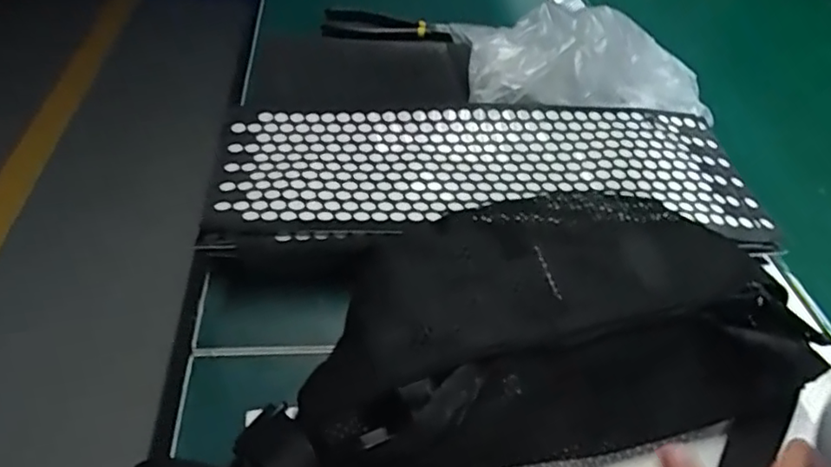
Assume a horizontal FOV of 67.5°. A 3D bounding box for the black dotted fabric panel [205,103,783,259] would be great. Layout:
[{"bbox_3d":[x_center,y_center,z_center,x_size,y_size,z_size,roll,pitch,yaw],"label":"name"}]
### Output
[{"bbox_3d":[0.056,-0.047,0.449,0.383,0.015,0.134,1,49,-6],"label":"black dotted fabric panel"}]

